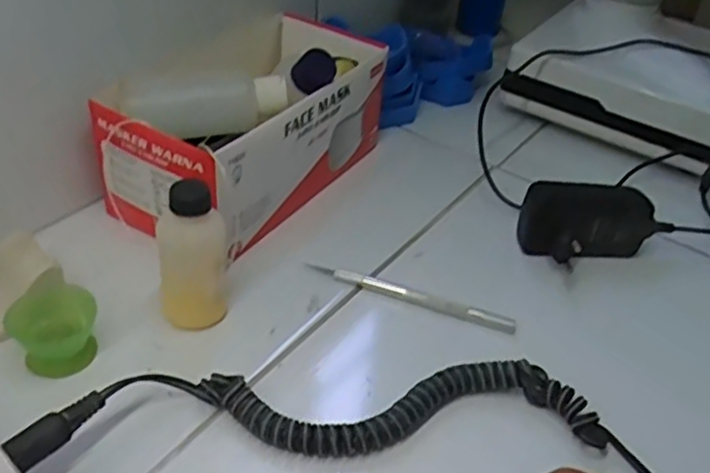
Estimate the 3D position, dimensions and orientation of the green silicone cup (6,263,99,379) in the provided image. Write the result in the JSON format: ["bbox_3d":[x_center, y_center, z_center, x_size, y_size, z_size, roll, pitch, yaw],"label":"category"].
[{"bbox_3d":[-0.160,0.047,0.366,0.042,0.029,0.040,4,39,-3],"label":"green silicone cup"}]

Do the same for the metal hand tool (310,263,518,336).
[{"bbox_3d":[0.035,0.036,0.429,0.133,0.007,0.006,16,40,12],"label":"metal hand tool"}]

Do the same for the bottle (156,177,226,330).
[{"bbox_3d":[-0.088,0.014,0.372,0.035,0.085,0.029,-4,40,-13],"label":"bottle"}]

